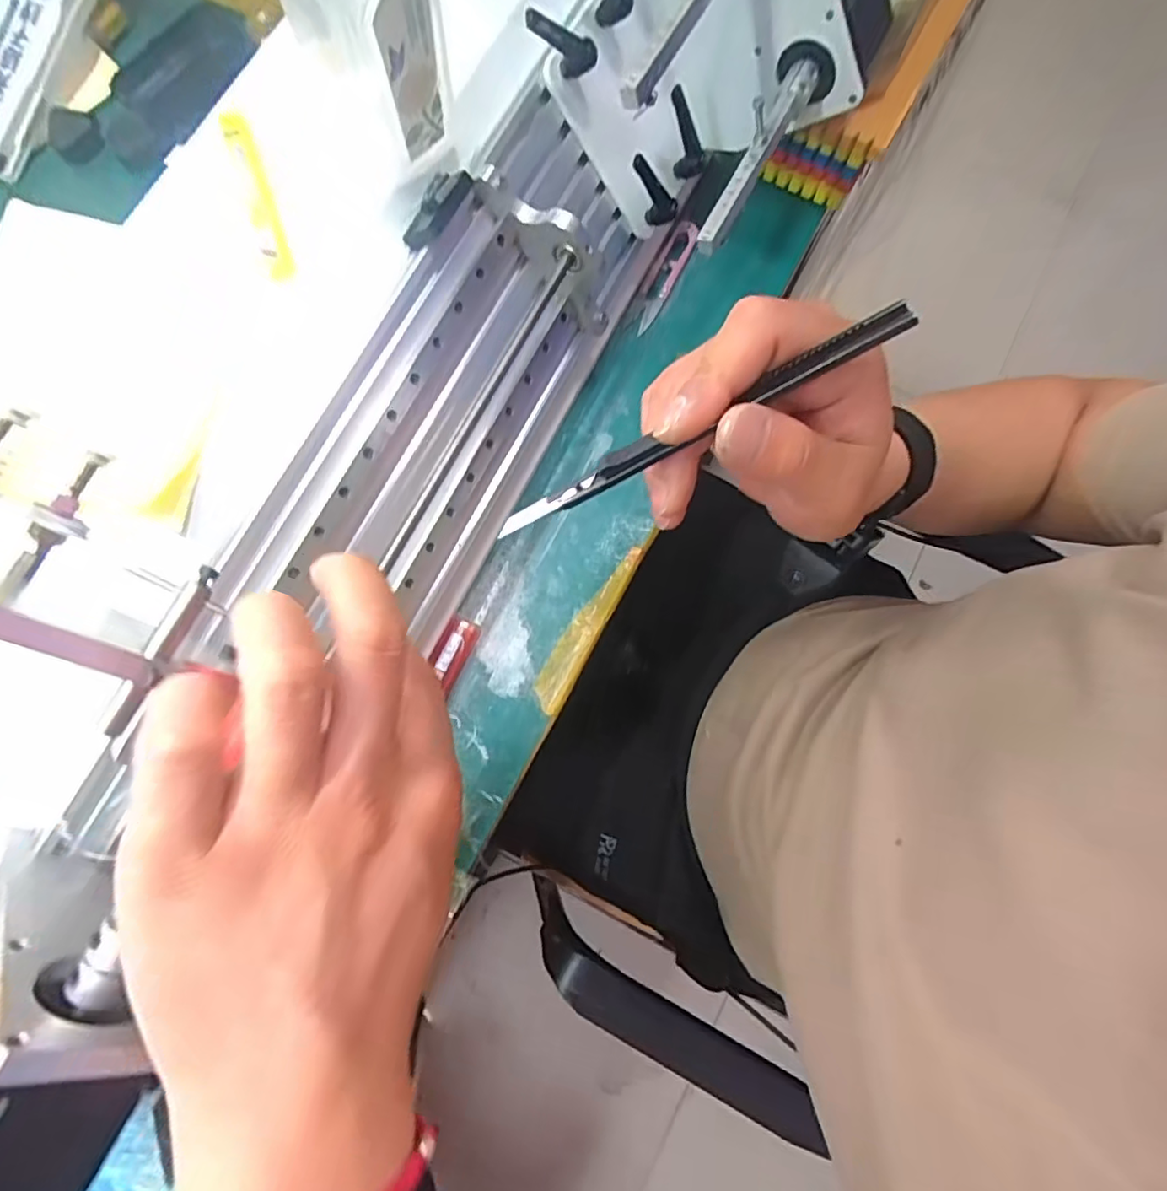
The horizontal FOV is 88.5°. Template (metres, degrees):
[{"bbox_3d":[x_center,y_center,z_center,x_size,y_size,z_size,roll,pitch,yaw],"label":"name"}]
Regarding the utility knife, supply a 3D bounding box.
[{"bbox_3d":[0.032,-0.055,0.208,0.154,0.011,0.011,-24,78,24],"label":"utility knife"}]

